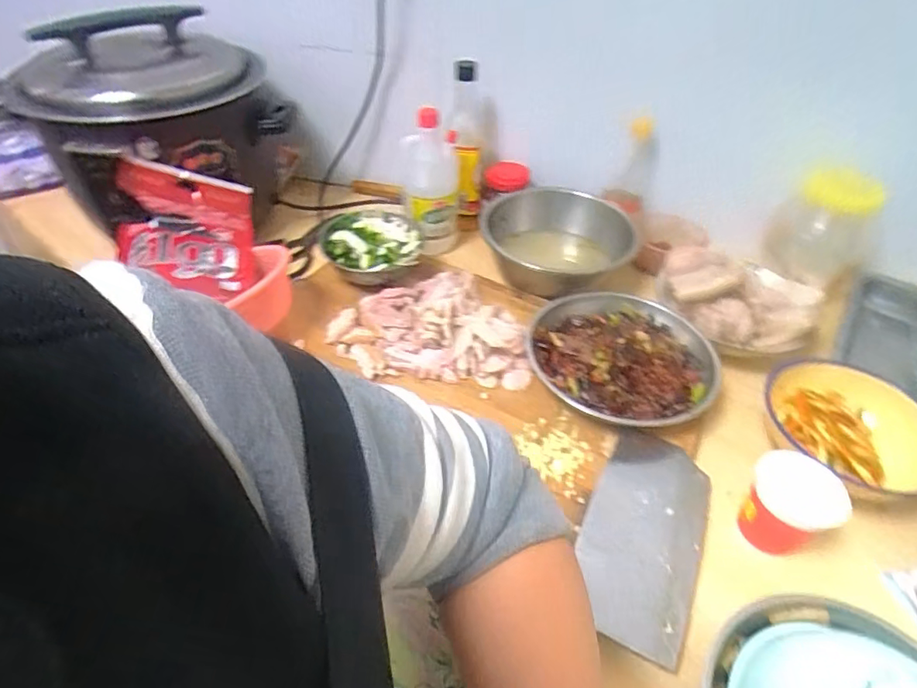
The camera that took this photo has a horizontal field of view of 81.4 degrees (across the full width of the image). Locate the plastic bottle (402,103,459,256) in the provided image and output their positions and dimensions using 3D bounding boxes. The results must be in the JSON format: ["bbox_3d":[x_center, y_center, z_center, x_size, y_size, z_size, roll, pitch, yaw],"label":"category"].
[{"bbox_3d":[-0.045,-0.254,0.833,0.088,0.206,0.088,2,44,0],"label":"plastic bottle"}]

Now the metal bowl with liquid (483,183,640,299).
[{"bbox_3d":[0.147,-0.144,0.824,0.217,0.092,0.194,6,44,4],"label":"metal bowl with liquid"}]

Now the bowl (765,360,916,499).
[{"bbox_3d":[0.437,0.096,0.598,0.171,0.064,0.164,1,44,-1],"label":"bowl"}]

